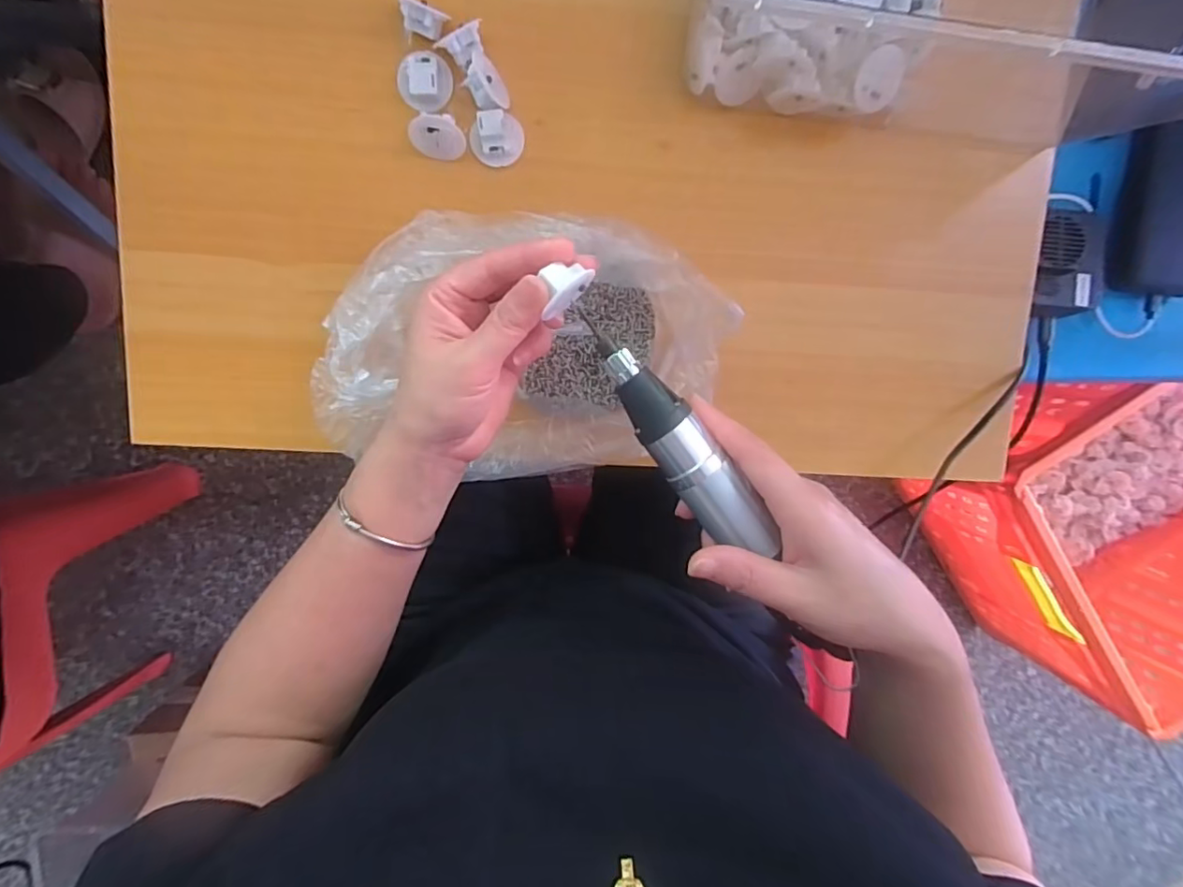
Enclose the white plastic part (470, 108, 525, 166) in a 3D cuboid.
[{"bbox_3d":[-0.057,-0.184,0.343,0.031,0.017,0.027,-5,100,-2],"label":"white plastic part"}]

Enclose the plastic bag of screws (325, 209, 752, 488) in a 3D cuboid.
[{"bbox_3d":[-0.040,-0.052,0.348,0.238,0.065,0.156,4,100,-4],"label":"plastic bag of screws"}]

